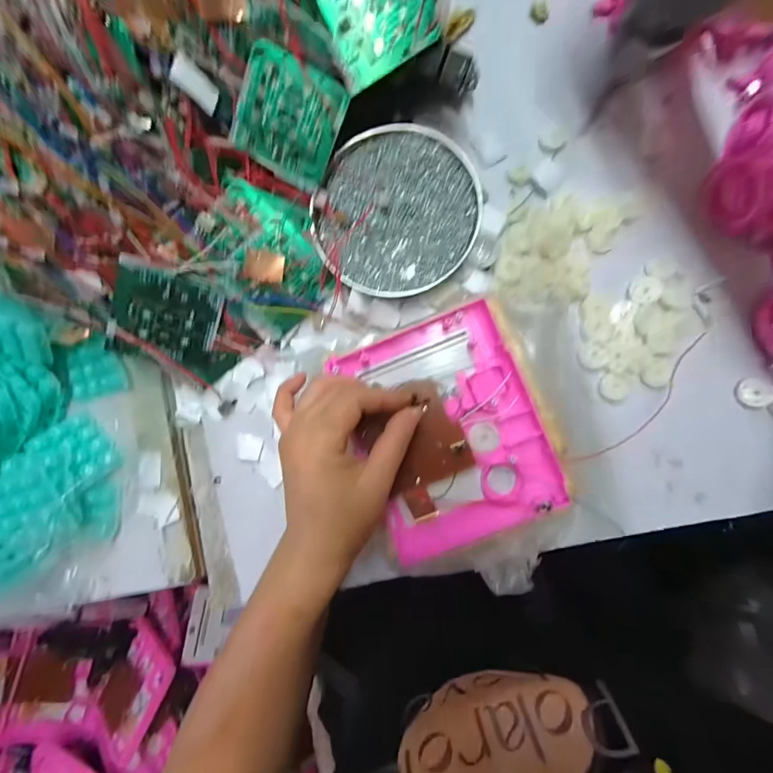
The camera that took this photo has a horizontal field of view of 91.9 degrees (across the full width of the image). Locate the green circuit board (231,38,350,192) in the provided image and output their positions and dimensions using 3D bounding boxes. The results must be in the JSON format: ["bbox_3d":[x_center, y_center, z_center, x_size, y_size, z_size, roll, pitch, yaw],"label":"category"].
[{"bbox_3d":[-0.073,-0.200,0.281,0.070,0.004,0.072,21,115,-17],"label":"green circuit board"}]

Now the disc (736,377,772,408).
[{"bbox_3d":[0.291,0.005,0.294,0.024,0.005,0.023,0,88,4],"label":"disc"}]

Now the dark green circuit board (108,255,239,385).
[{"bbox_3d":[-0.166,-0.049,0.300,0.089,0.007,0.081,11,107,-32],"label":"dark green circuit board"}]

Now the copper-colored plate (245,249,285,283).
[{"bbox_3d":[-0.099,-0.097,0.304,0.029,0.004,0.022,8,103,-14],"label":"copper-colored plate"}]

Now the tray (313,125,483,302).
[{"bbox_3d":[0.009,-0.142,0.312,0.128,0.019,0.132,0,88,4],"label":"tray"}]

